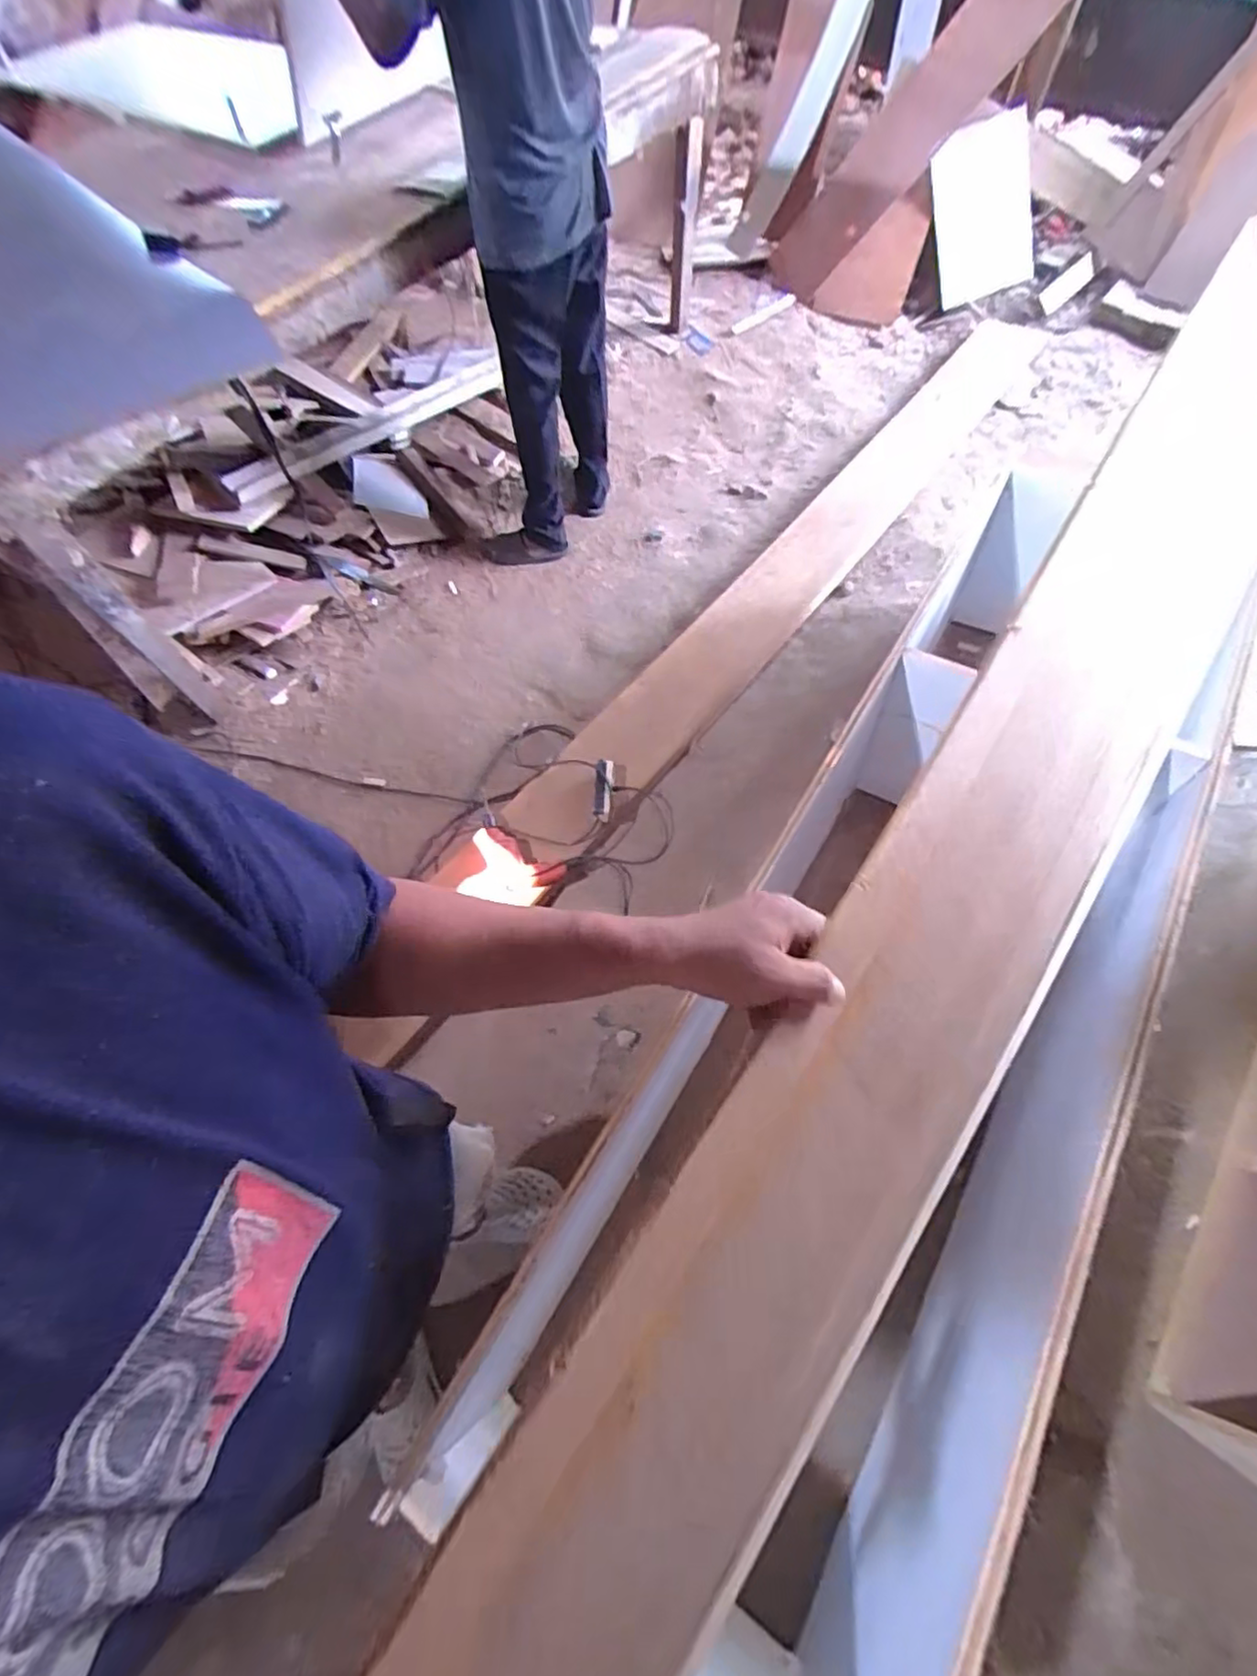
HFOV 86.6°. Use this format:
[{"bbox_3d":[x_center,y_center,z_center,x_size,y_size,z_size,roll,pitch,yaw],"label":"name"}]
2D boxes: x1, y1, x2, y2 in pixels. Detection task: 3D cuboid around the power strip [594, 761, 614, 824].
[{"bbox_3d":[-0.062,-0.119,1.662,0.051,0.048,0.152,2,81,5],"label":"power strip"}]

